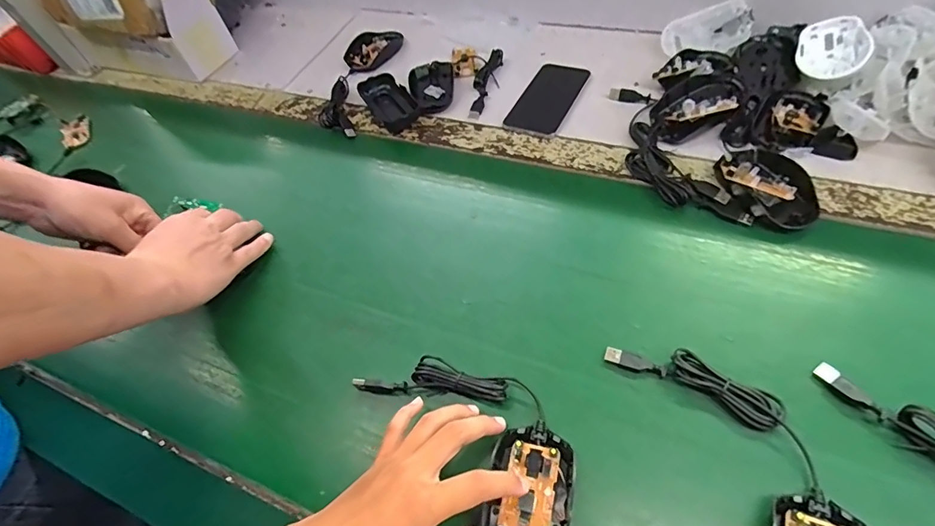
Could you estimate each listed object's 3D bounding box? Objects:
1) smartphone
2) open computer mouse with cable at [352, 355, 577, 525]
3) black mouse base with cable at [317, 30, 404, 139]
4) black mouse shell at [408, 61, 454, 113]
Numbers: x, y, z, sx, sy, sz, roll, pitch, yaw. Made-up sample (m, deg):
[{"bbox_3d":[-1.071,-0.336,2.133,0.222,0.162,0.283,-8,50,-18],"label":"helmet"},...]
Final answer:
[{"bbox_3d":[0.103,-0.211,0.579,0.070,0.011,0.135,18,59,23],"label":"smartphone"},{"bbox_3d":[0.010,0.138,0.354,0.105,0.018,0.193,-30,58,-19],"label":"open computer mouse with cable"},{"bbox_3d":[-0.156,-0.278,0.655,0.077,0.026,0.251,4,49,10],"label":"black mouse base with cable"},{"bbox_3d":[-0.050,-0.244,0.619,0.061,0.018,0.097,-5,48,2],"label":"black mouse shell"}]

